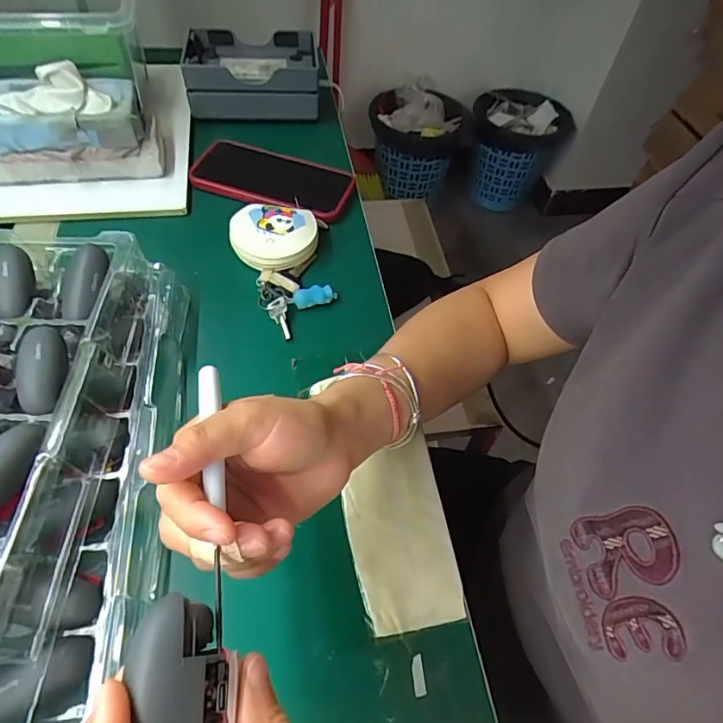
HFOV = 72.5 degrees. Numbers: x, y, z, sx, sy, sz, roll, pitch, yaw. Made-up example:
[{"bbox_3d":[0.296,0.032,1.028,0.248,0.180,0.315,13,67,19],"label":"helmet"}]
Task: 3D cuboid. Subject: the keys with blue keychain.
[{"bbox_3d":[-0.058,-0.061,0.441,0.064,0.017,0.070,-27,61,-22],"label":"keys with blue keychain"}]

